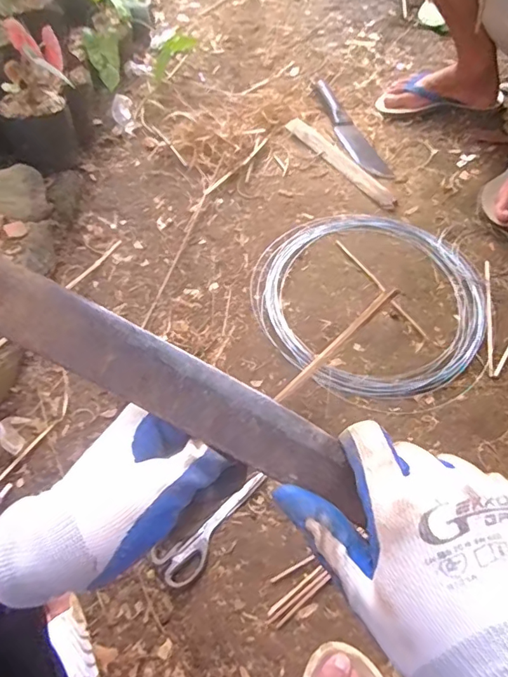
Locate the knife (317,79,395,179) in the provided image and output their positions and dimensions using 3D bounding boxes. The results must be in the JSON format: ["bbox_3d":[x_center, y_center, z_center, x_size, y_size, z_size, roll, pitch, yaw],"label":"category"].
[{"bbox_3d":[0.206,-0.473,1.115,0.060,0.021,0.356,-19,64,-8],"label":"knife"}]

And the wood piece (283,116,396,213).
[{"bbox_3d":[0.180,-0.371,1.026,0.047,0.012,0.321,-33,67,-14],"label":"wood piece"}]

